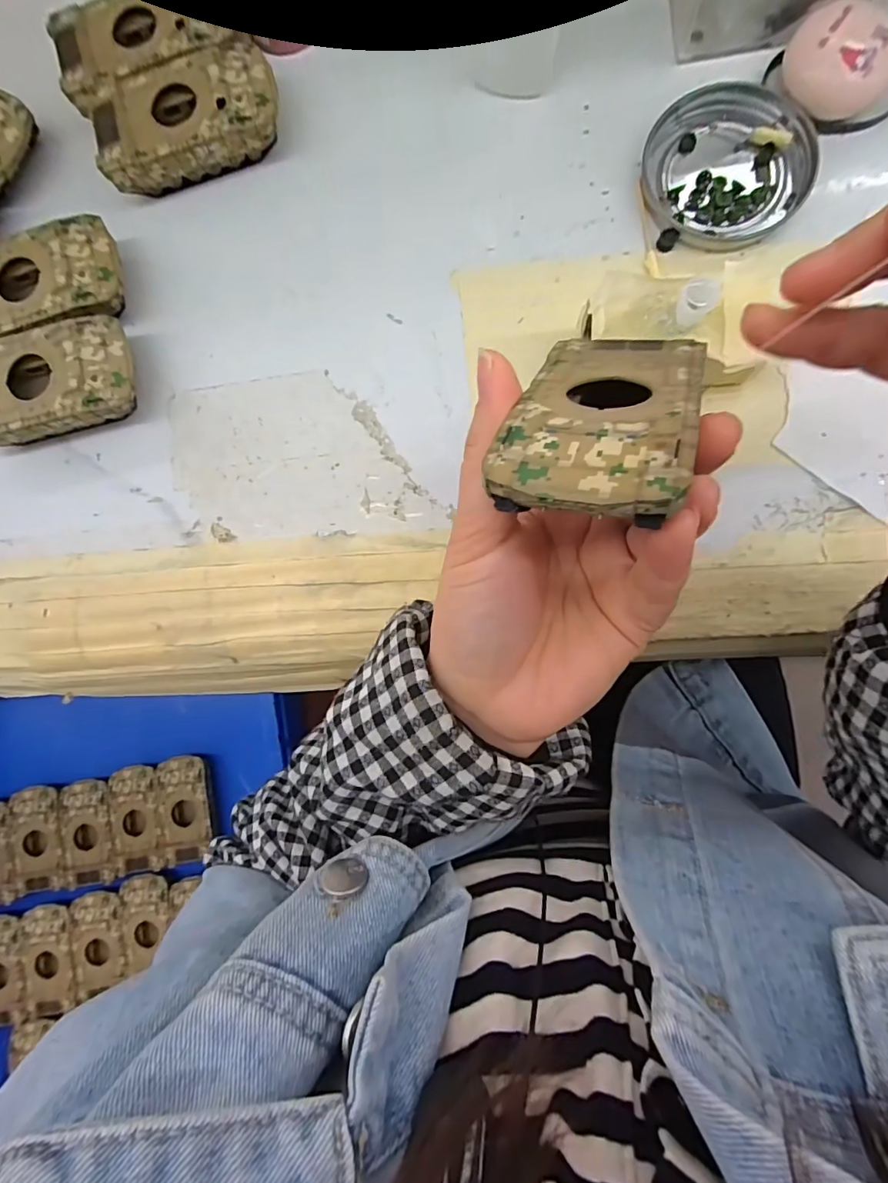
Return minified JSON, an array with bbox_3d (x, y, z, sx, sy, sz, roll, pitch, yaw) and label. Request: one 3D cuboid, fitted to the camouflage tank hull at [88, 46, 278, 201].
[{"bbox_3d":[-0.133,-0.250,0.265,0.094,0.032,0.050,-17,85,4],"label":"camouflage tank hull"}]

